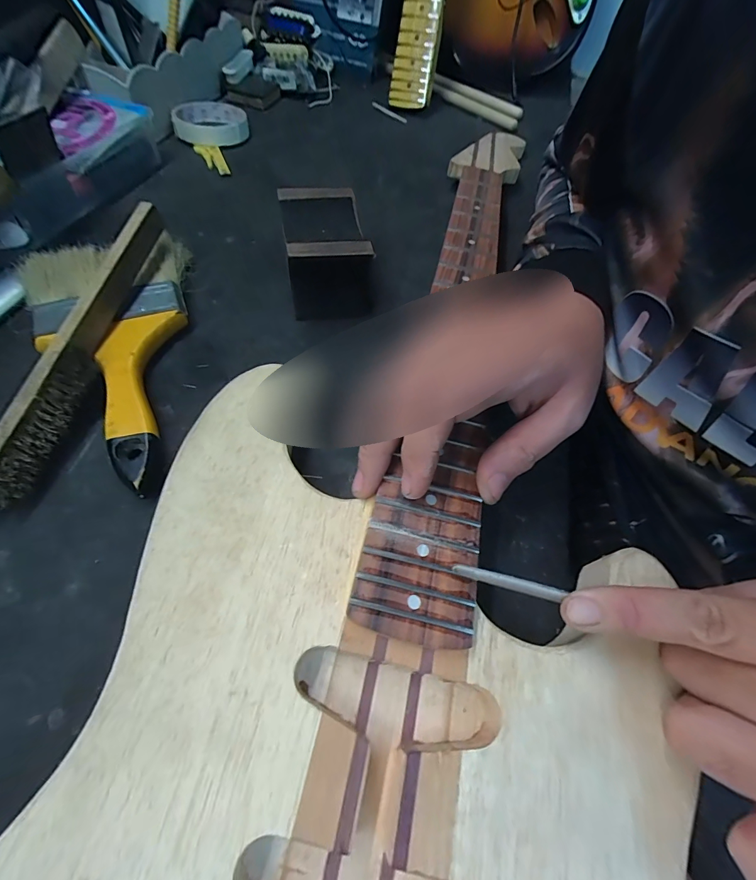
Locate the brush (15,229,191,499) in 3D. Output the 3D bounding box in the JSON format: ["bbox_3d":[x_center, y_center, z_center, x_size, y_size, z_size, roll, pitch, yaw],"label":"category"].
[{"bbox_3d":[-0.171,-0.066,0.269,0.112,0.029,0.220,-23,63,-19],"label":"brush"}]

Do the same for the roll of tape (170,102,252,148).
[{"bbox_3d":[-0.201,-0.380,0.463,0.084,0.023,0.087,-12,60,-11],"label":"roll of tape"}]

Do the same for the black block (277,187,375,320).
[{"bbox_3d":[-0.042,-0.155,0.320,0.066,0.062,0.100,-7,59,-11],"label":"black block"}]

